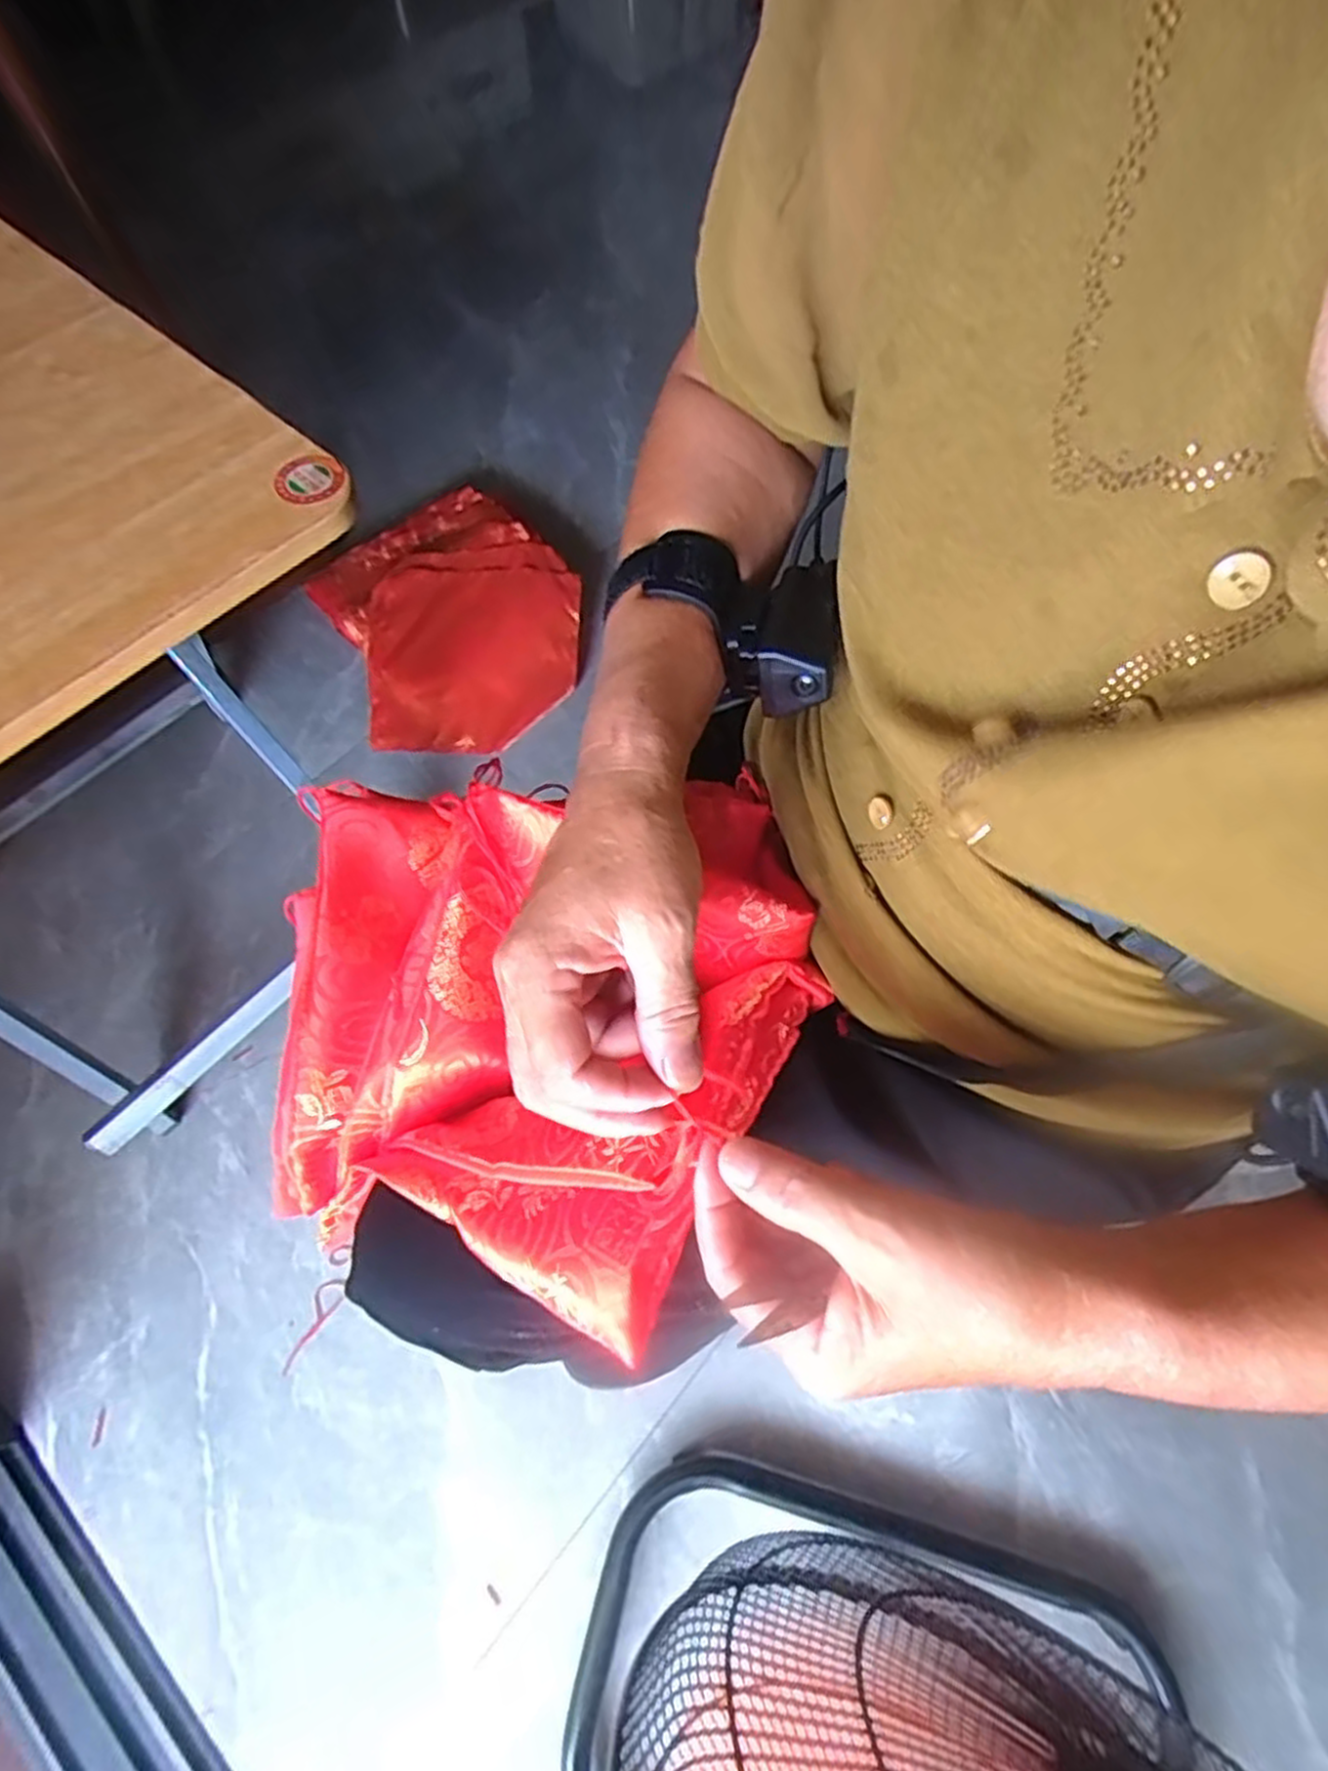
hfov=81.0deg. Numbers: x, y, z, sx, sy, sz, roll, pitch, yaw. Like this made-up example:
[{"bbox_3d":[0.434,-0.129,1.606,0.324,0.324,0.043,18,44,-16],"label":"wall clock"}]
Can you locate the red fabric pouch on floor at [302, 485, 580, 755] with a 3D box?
[{"bbox_3d":[-0.276,-0.349,1.035,0.315,0.109,0.349,-27,64,-14],"label":"red fabric pouch on floor"}]

